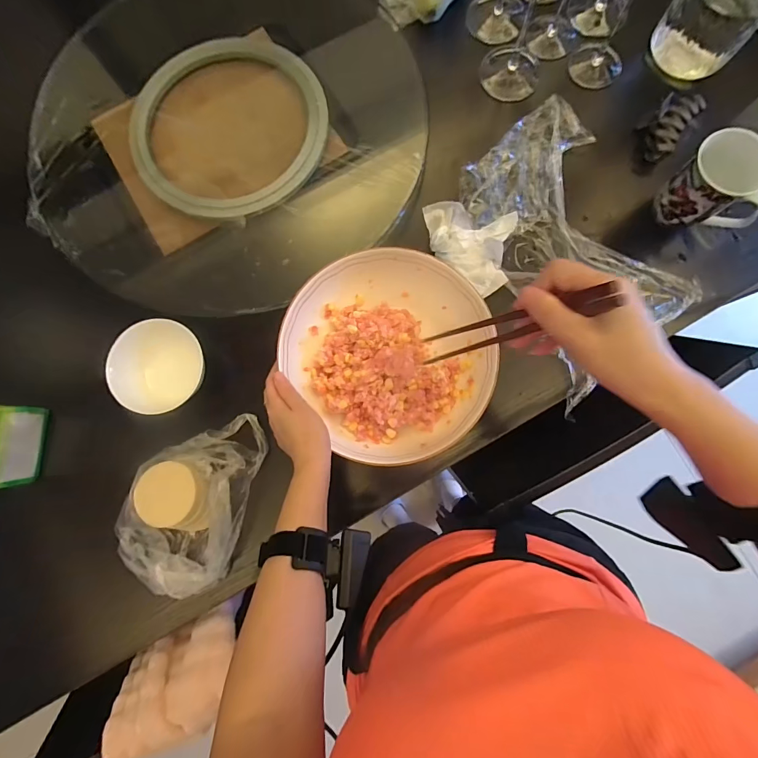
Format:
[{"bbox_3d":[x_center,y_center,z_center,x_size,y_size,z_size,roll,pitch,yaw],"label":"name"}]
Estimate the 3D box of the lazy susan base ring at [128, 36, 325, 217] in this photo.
[{"bbox_3d":[-0.224,-0.380,0.565,0.292,0.022,0.305,0,81,2],"label":"lazy susan base ring"}]

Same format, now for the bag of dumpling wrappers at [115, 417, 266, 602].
[{"bbox_3d":[-0.232,0.151,0.478,0.142,0.057,0.222,26,83,6],"label":"bag of dumpling wrappers"}]

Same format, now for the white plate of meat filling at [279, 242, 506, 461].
[{"bbox_3d":[0.011,-0.029,0.474,0.250,0.067,0.252,0,81,2],"label":"white plate of meat filling"}]

